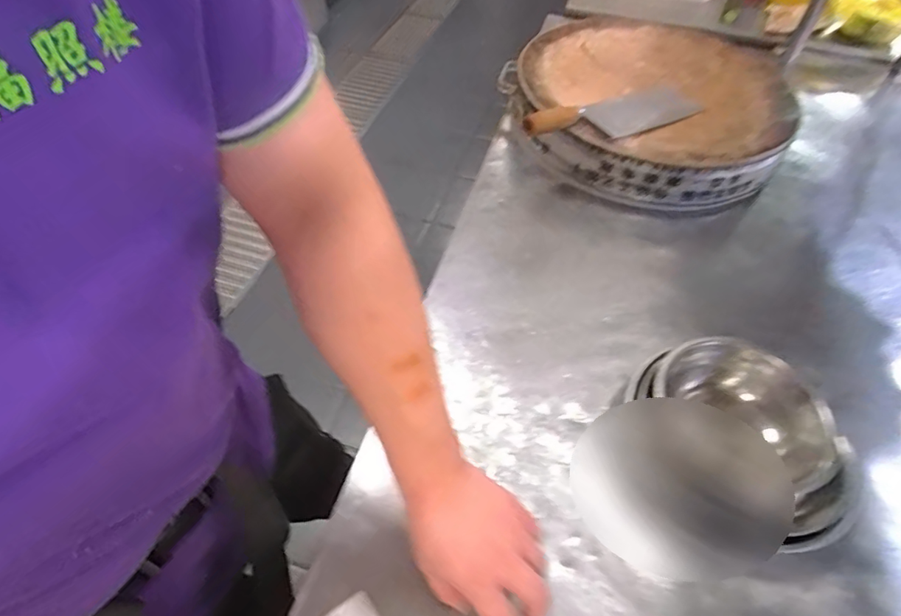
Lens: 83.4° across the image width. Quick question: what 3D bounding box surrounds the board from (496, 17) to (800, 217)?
[{"bbox_3d":[0.337,-0.343,0.850,0.428,0.129,0.419,1,51,-1],"label":"board"}]

